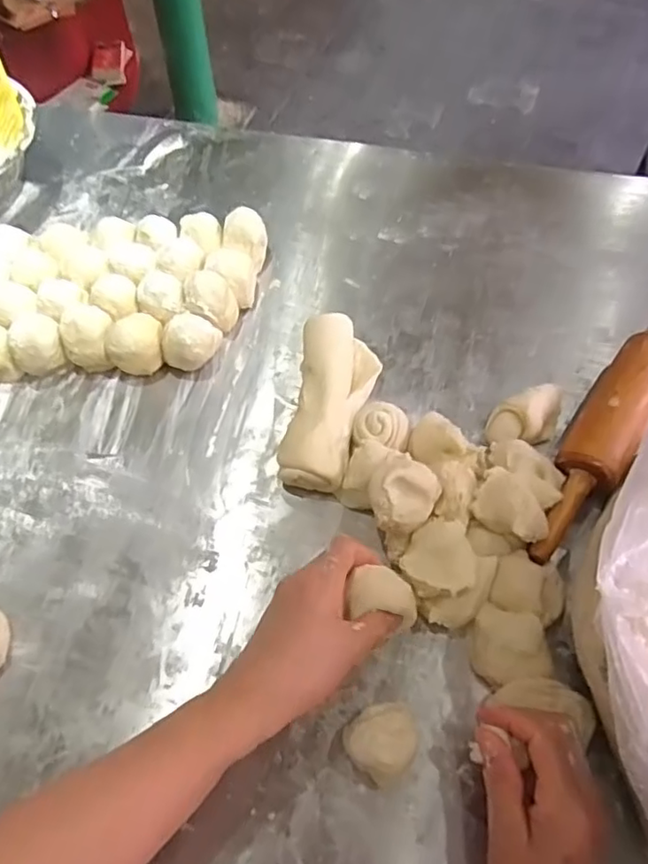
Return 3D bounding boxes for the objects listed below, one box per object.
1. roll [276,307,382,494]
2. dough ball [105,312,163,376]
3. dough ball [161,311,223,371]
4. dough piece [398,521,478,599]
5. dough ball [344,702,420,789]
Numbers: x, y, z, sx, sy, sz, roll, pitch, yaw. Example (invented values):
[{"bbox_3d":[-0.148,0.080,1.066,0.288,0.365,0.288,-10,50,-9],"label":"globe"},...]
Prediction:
[{"bbox_3d":[0.007,-0.030,0.550,0.070,0.044,0.174,7,59,5],"label":"roll"},{"bbox_3d":[-0.177,-0.080,0.577,0.052,0.052,0.042,-22,61,-12],"label":"dough ball"},{"bbox_3d":[-0.129,-0.085,0.580,0.046,0.051,0.054,12,59,8],"label":"dough ball"},{"bbox_3d":[0.086,0.095,0.450,0.053,0.030,0.055,-1,59,2],"label":"dough piece"},{"bbox_3d":[0.041,0.207,0.406,0.042,0.043,0.049,39,66,22],"label":"dough ball"}]

